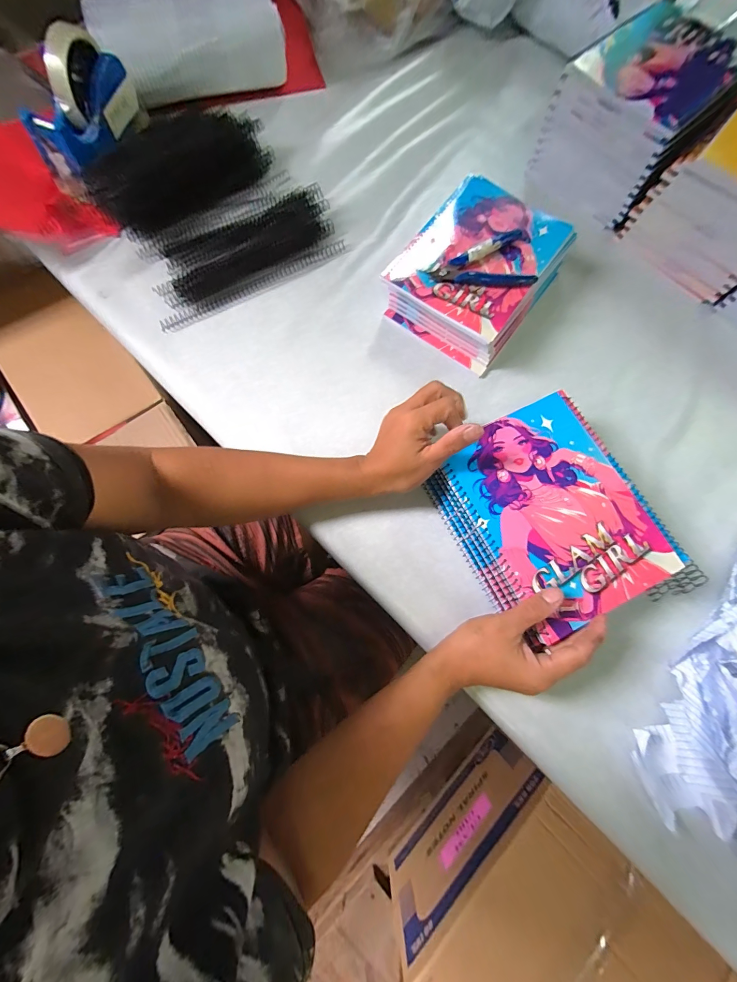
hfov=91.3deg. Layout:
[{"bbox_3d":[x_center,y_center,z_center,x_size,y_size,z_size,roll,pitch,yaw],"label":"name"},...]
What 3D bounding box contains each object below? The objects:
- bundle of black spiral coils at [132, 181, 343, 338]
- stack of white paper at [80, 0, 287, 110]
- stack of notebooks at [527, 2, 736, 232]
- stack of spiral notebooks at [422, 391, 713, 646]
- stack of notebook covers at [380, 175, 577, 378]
[{"bbox_3d":[-0.160,-0.310,0.462,0.244,0.023,0.125,-27,77,-8],"label":"bundle of black spiral coils"},{"bbox_3d":[-0.241,-0.616,0.504,0.230,0.095,0.091,-29,77,-8],"label":"stack of white paper"},{"bbox_3d":[0.347,-0.485,0.474,0.171,0.114,0.193,39,78,9],"label":"stack of notebooks"},{"bbox_3d":[0.172,0.028,0.357,0.162,0.053,0.206,-26,77,-8],"label":"stack of spiral notebooks"},{"bbox_3d":[0.130,-0.269,0.440,0.155,0.063,0.200,36,77,8],"label":"stack of notebook covers"}]

